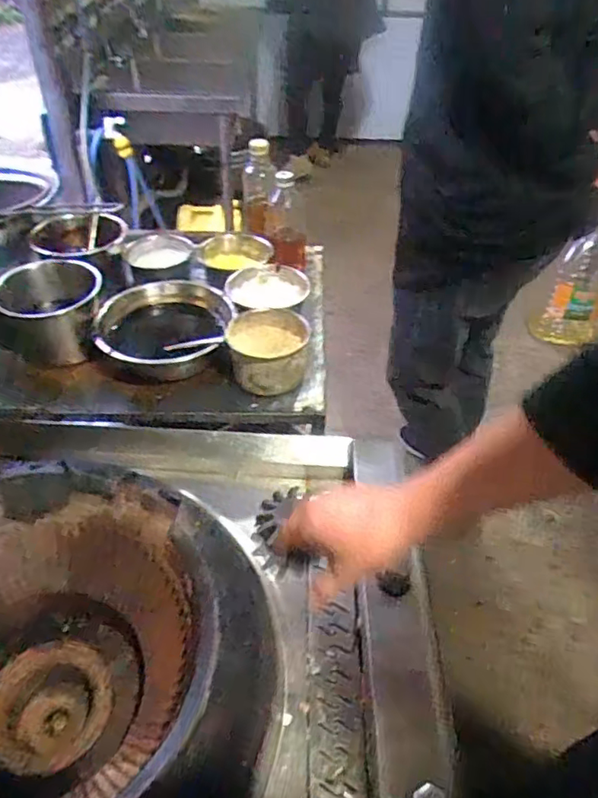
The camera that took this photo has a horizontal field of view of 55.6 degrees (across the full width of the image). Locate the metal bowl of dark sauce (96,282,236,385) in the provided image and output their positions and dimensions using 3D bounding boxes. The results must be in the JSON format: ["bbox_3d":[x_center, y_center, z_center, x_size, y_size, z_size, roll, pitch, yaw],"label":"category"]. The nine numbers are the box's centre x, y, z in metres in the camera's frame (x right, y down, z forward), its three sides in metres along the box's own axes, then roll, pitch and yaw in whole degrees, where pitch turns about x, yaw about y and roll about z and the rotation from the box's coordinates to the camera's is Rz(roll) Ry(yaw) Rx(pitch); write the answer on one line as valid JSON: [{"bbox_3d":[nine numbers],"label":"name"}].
[{"bbox_3d":[-0.210,-0.098,0.888,0.197,0.075,0.192,2,44,-2],"label":"metal bowl of dark sauce"}]

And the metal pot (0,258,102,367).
[{"bbox_3d":[-0.388,-0.143,0.903,0.154,0.125,0.166,-13,46,-16],"label":"metal pot"}]

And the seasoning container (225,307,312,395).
[{"bbox_3d":[-0.046,-0.074,0.860,0.133,0.075,0.128,2,44,-2],"label":"seasoning container"}]

